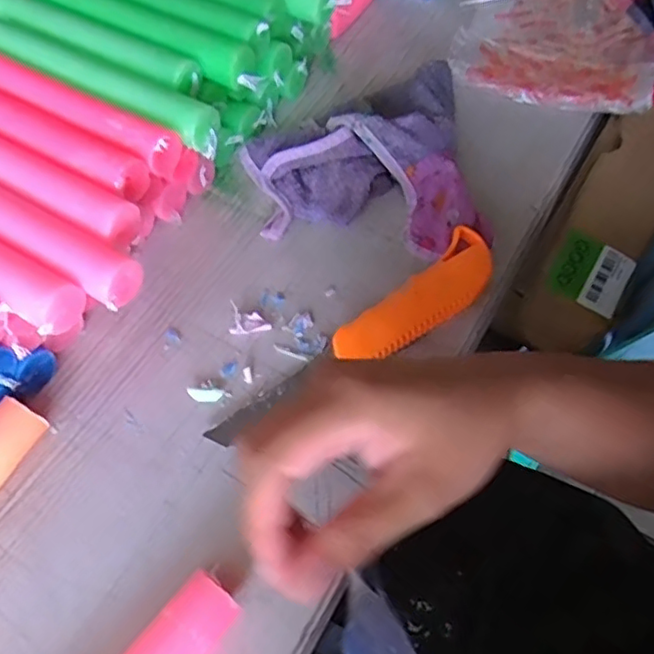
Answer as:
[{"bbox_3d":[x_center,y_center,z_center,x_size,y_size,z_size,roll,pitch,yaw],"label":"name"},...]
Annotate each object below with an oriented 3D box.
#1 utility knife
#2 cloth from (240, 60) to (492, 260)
[{"bbox_3d":[0.026,0.009,0.371,0.206,0.024,0.041,-38,66,-19],"label":"utility knife"},{"bbox_3d":[0.024,-0.117,0.429,0.159,0.042,0.149,-8,60,-4],"label":"cloth"}]

